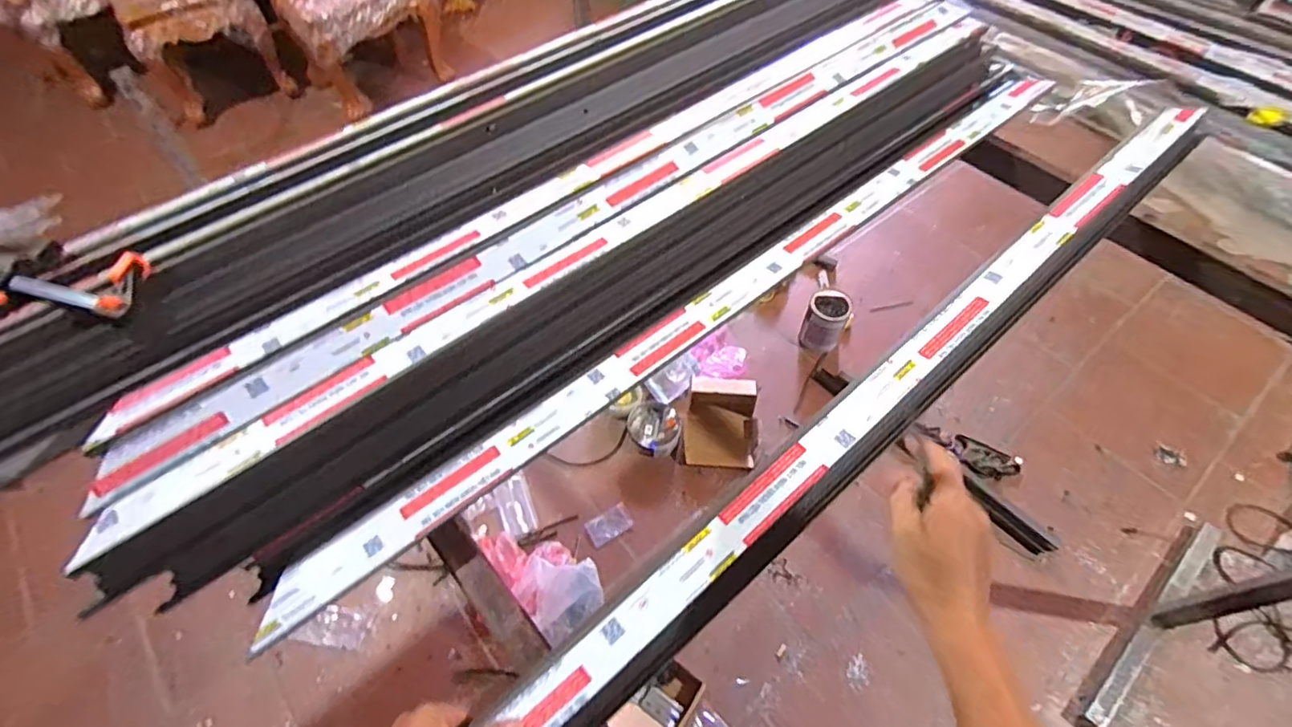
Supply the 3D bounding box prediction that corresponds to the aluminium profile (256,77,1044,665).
[{"bbox_3d":[0.172,-0.123,0.798,1.347,0.027,0.074,-35,62,-22],"label":"aluminium profile"}]

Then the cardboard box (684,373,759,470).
[{"bbox_3d":[0.211,0.158,1.579,0.196,0.104,0.227,5,55,4],"label":"cardboard box"}]

